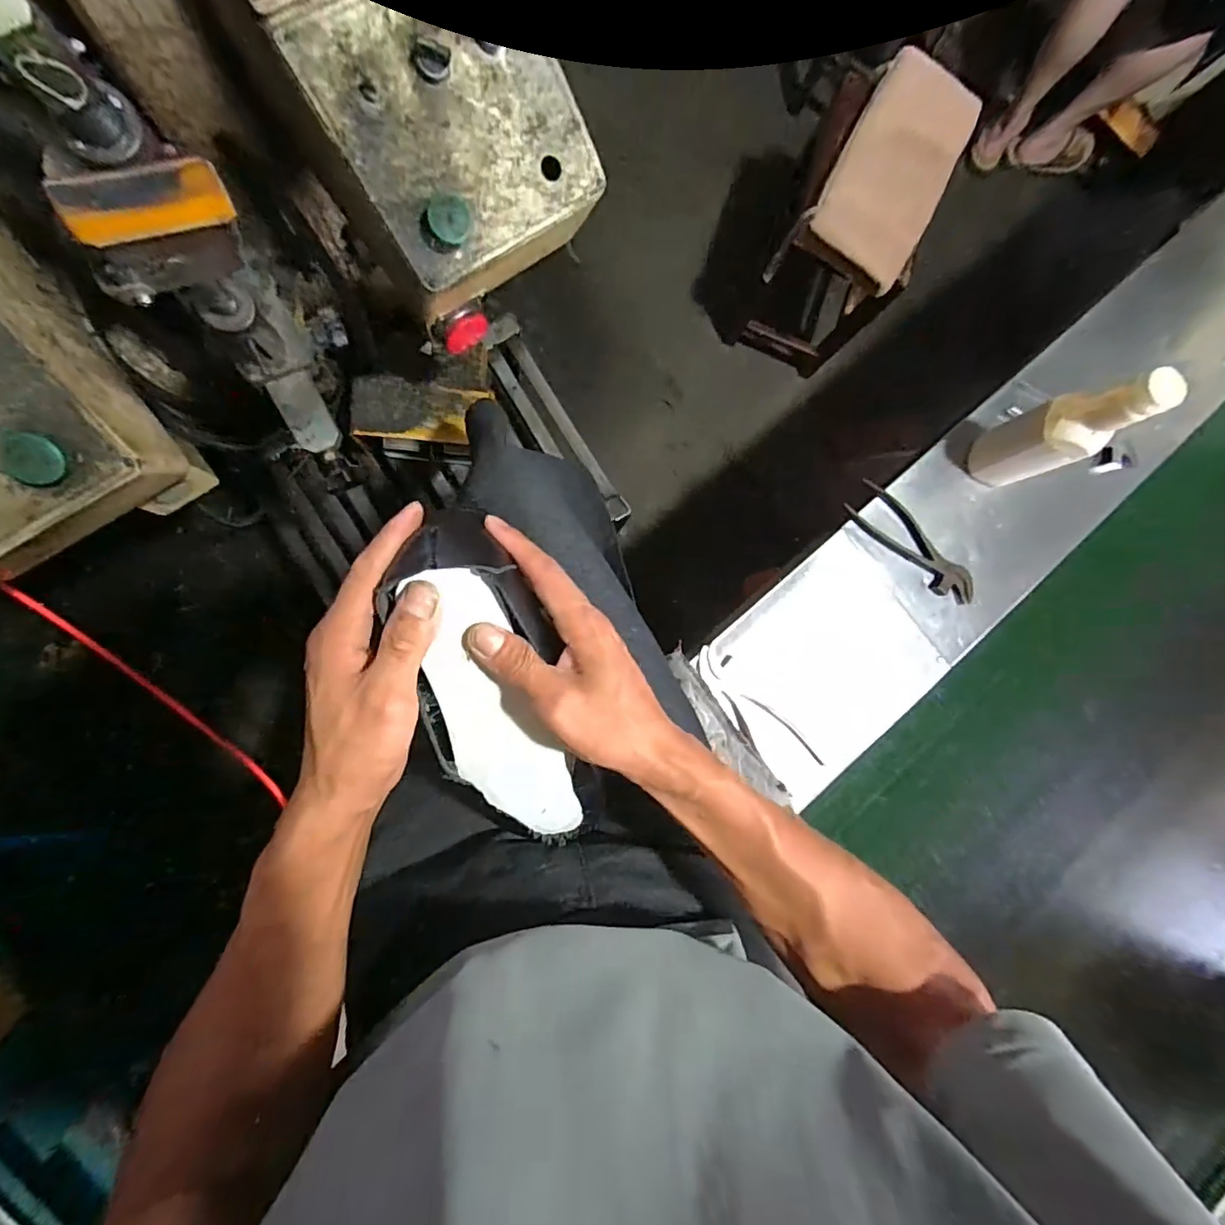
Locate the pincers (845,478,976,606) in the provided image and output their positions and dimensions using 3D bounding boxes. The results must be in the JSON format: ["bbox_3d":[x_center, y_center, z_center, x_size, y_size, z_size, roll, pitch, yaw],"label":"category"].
[{"bbox_3d":[0.369,-0.079,0.668,0.058,0.016,0.190,-43,94,-9],"label":"pincers"}]

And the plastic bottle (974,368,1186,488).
[{"bbox_3d":[0.484,-0.196,0.591,0.062,0.220,0.071,-23,91,-10],"label":"plastic bottle"}]

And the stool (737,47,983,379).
[{"bbox_3d":[0.487,-0.791,1.218,0.270,0.480,0.362,22,84,-7],"label":"stool"}]

